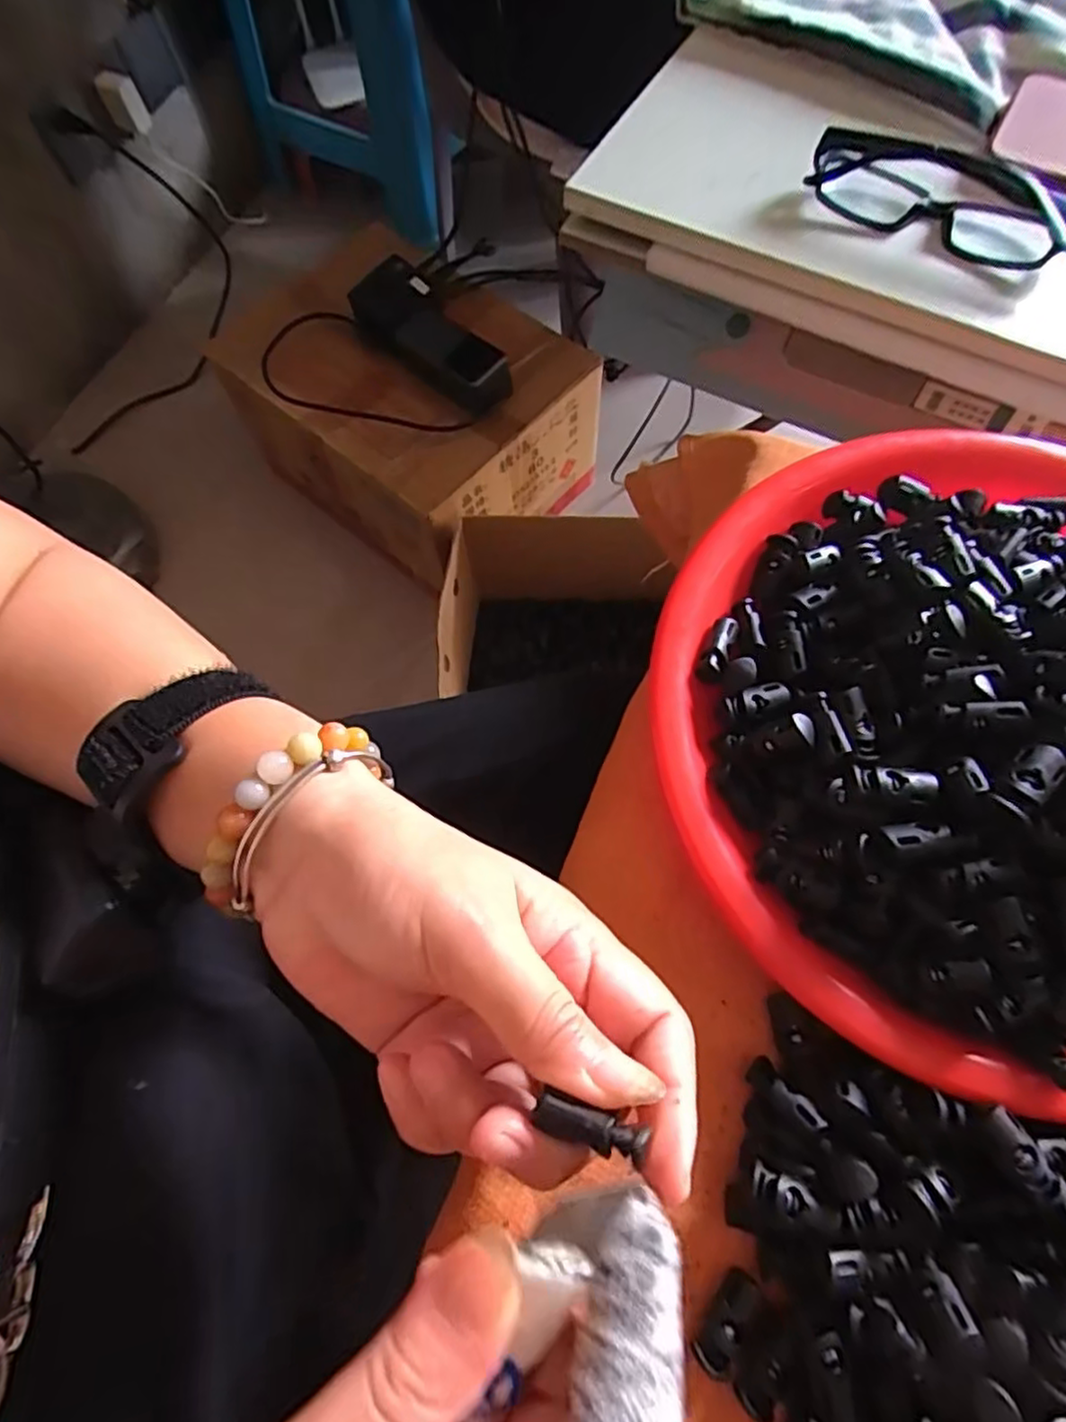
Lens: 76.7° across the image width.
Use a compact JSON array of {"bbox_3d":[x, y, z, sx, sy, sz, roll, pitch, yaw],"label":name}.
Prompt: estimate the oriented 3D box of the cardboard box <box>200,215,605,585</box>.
[{"bbox_3d":[-0.149,-0.373,0.823,0.387,0.170,0.289,38,75,15],"label":"cardboard box"}]

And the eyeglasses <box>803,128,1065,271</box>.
[{"bbox_3d":[0.209,-0.263,0.344,0.133,0.023,0.044,23,74,9],"label":"eyeglasses"}]

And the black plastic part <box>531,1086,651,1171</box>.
[{"bbox_3d":[0.013,0.096,0.156,0.024,0.004,0.009,11,72,14],"label":"black plastic part"}]

